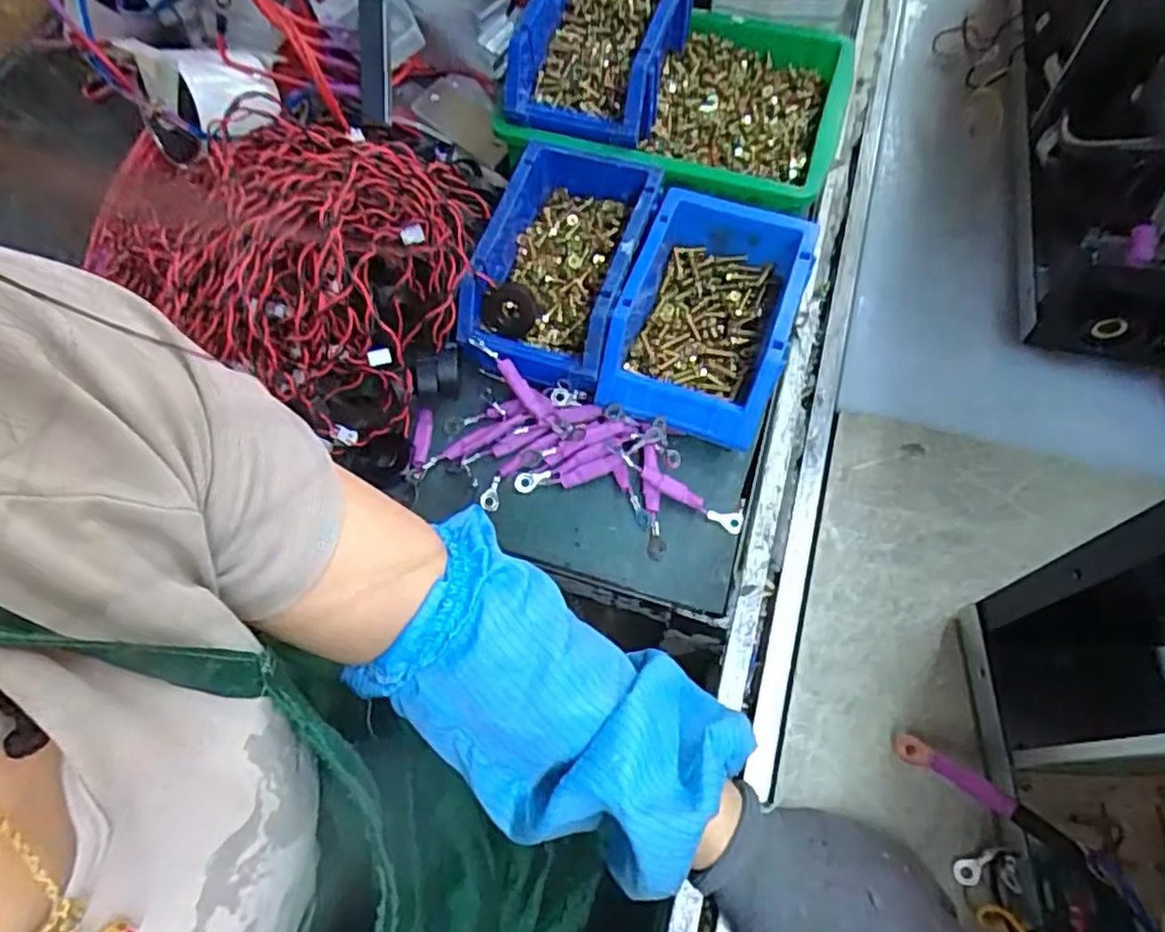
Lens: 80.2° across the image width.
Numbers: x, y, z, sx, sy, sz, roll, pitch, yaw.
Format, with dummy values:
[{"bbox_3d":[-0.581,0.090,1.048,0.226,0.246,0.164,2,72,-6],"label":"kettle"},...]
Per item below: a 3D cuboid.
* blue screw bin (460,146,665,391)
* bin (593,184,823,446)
[{"bbox_3d":[-0.016,-0.143,0.489,0.104,0.059,0.164,15,66,9],"label":"blue screw bin"},{"bbox_3d":[0.084,-0.101,0.463,0.109,0.062,0.151,17,66,10],"label":"bin"}]

